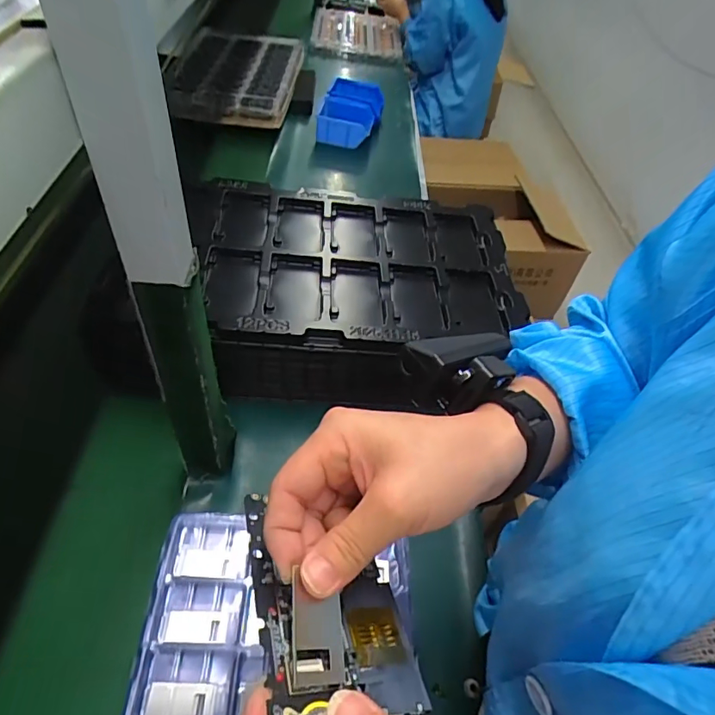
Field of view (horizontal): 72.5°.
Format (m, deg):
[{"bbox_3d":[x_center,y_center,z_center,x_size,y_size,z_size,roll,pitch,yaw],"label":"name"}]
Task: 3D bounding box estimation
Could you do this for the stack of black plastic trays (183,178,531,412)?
[{"bbox_3d":[-0.008,-0.110,0.762,0.461,0.137,0.343,-2,49,-8],"label":"stack of black plastic trays"}]

